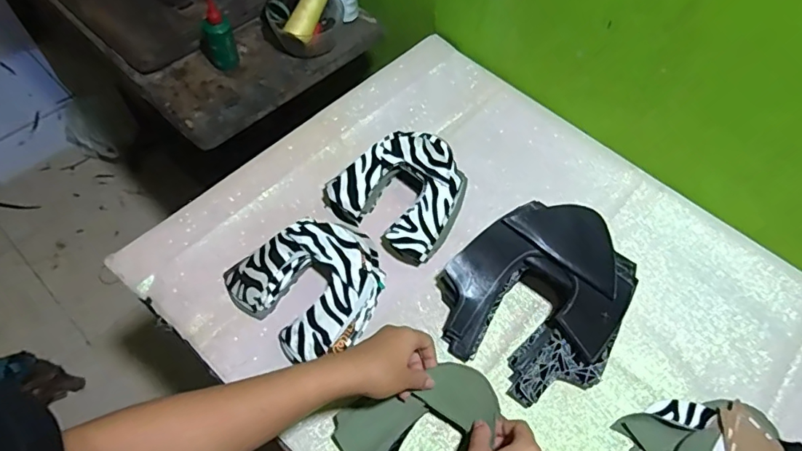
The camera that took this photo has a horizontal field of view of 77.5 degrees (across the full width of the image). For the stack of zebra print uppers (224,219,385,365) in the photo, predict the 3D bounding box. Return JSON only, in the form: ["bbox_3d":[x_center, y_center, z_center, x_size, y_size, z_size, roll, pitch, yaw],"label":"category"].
[{"bbox_3d":[-0.104,0.067,0.600,0.160,0.047,0.156,39,64,18],"label":"stack of zebra print uppers"}]

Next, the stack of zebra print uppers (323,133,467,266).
[{"bbox_3d":[0.004,-0.049,0.662,0.163,0.066,0.139,36,63,16],"label":"stack of zebra print uppers"}]

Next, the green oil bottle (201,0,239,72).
[{"bbox_3d":[-0.286,-0.291,0.773,0.052,0.108,0.051,-15,61,-13],"label":"green oil bottle"}]

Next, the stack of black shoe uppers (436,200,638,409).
[{"bbox_3d":[0.147,0.081,0.561,0.192,0.111,0.185,21,60,9],"label":"stack of black shoe uppers"}]

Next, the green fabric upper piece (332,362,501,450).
[{"bbox_3d":[0.032,0.214,0.516,0.160,0.039,0.145,38,64,18],"label":"green fabric upper piece"}]

